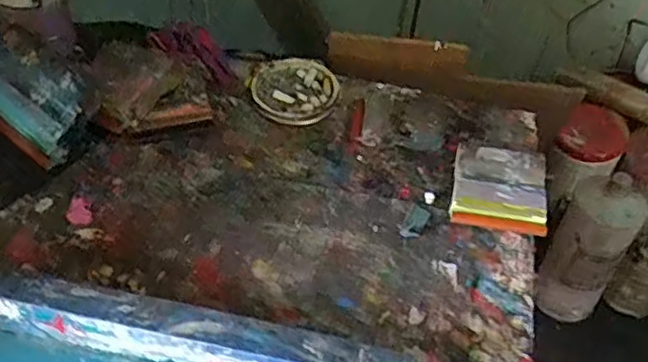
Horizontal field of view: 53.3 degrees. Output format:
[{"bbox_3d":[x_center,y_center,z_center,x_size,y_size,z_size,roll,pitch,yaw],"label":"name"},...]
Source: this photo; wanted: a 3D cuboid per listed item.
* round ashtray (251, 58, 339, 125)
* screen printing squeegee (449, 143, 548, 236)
[{"bbox_3d":[-0.034,-0.104,0.741,0.096,0.025,0.099,1,47,-1],"label":"round ashtray"},{"bbox_3d":[0.172,0.004,0.631,0.088,0.036,0.099,10,47,8],"label":"screen printing squeegee"}]

